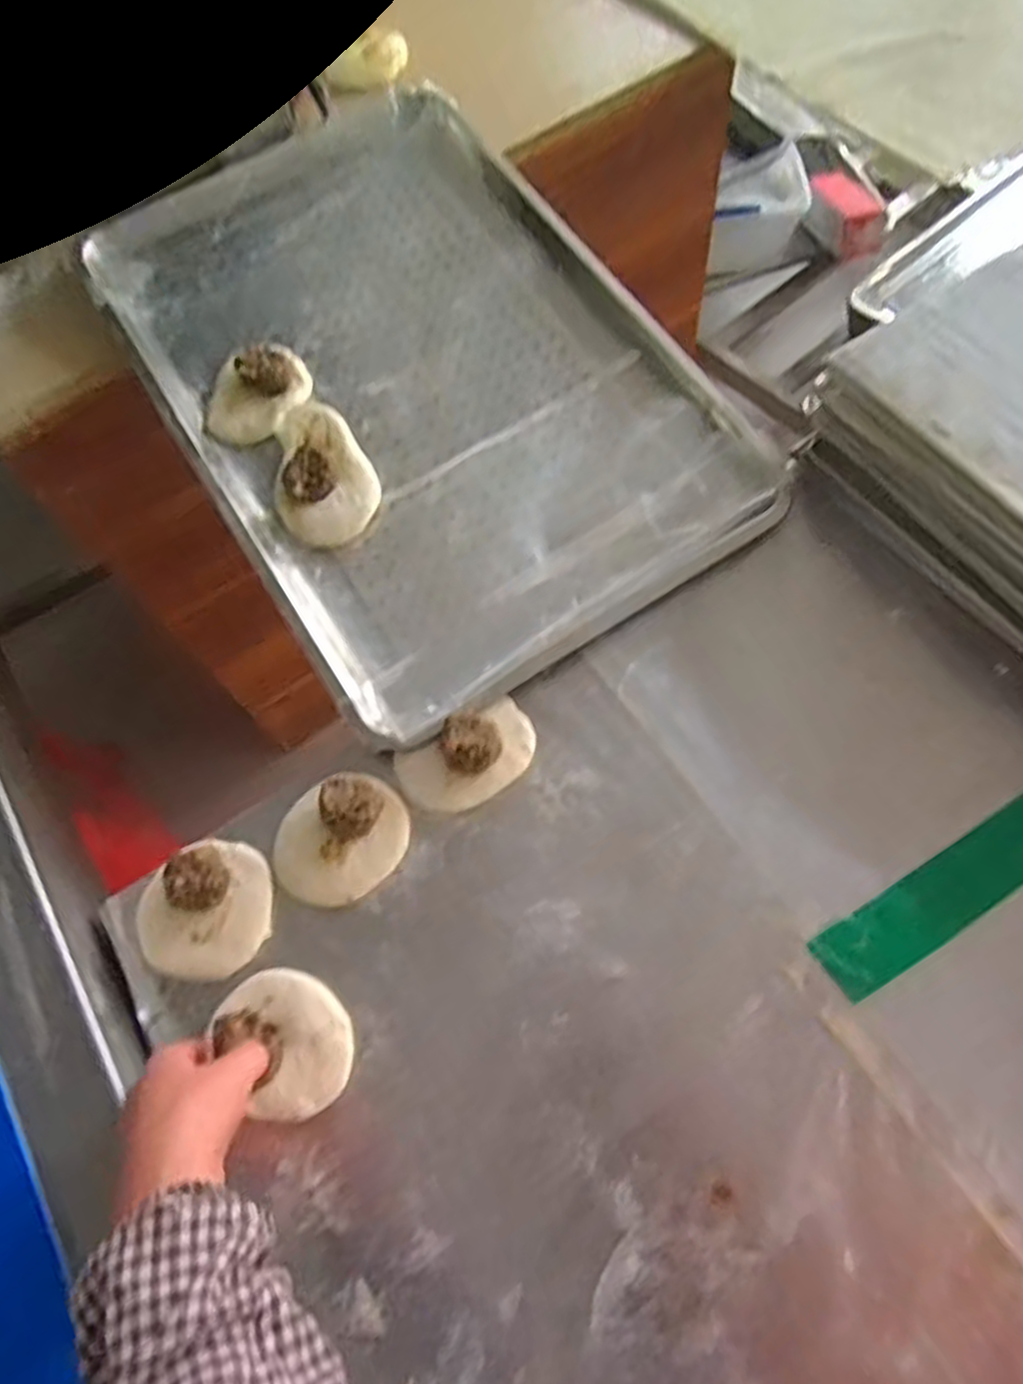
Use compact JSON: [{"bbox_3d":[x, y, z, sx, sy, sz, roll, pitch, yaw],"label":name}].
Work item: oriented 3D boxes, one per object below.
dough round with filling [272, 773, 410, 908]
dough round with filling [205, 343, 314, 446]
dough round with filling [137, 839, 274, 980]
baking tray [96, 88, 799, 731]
[{"bbox_3d":[-0.117,0.097,0.537,0.091,0.026,0.079,-31,67,-10],"label":"dough round with filling"},{"bbox_3d":[-0.217,-0.258,0.675,0.069,0.020,0.101,38,73,19],"label":"dough round with filling"},{"bbox_3d":[-0.203,0.141,0.530,0.086,0.025,0.086,-2,65,4],"label":"dough round with filling"},{"bbox_3d":[-0.091,-0.282,0.689,0.390,0.031,0.601,-31,67,-10],"label":"baking tray"}]

